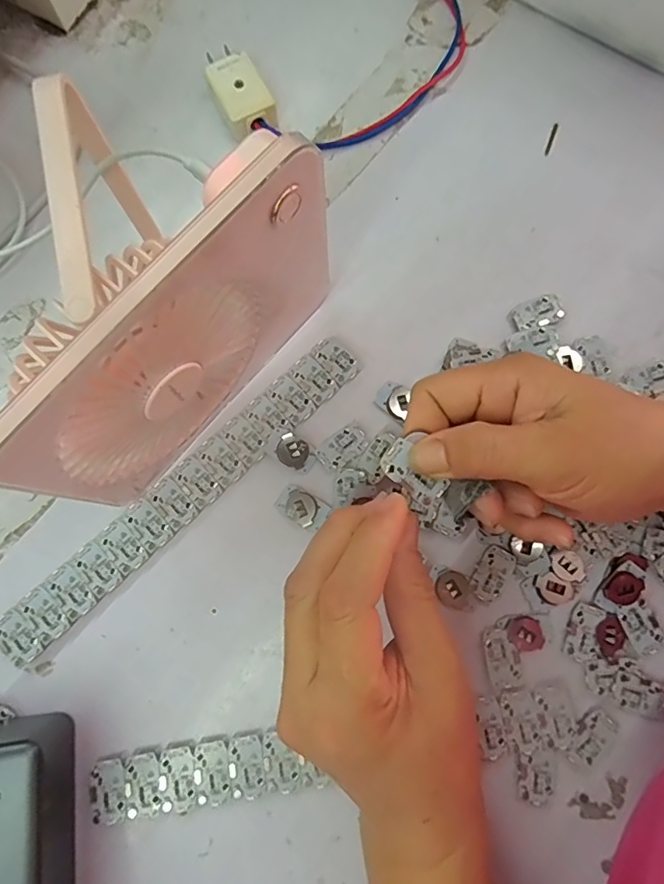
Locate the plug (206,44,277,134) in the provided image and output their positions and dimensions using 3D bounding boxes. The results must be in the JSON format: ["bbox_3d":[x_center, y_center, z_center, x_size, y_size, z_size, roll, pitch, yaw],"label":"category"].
[{"bbox_3d":[-0.063,-0.234,0.343,0.029,0.021,0.065,-26,80,-5],"label":"plug"}]

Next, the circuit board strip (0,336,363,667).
[{"bbox_3d":[-0.084,0.028,0.298,0.248,0.006,0.030,-41,82,-7],"label":"circuit board strip"}]

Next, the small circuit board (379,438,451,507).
[{"bbox_3d":[0.035,0.014,0.223,0.030,0.004,0.016,43,82,-3],"label":"small circuit board"}]

